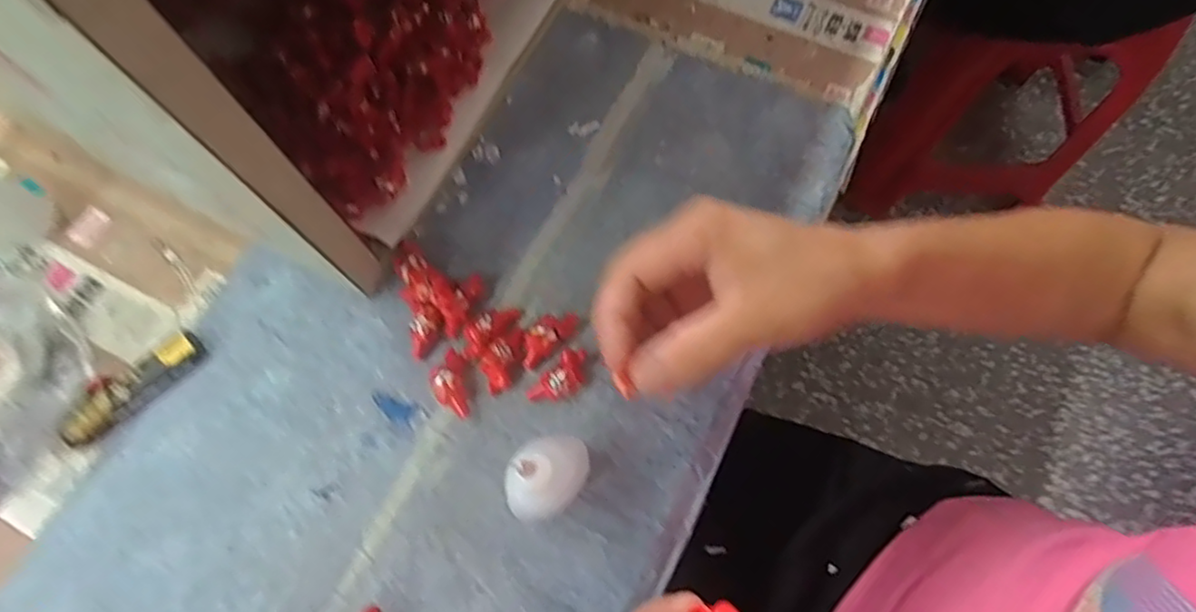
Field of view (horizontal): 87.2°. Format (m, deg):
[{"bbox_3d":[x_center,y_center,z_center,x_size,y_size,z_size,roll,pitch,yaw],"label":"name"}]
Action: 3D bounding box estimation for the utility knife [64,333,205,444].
[{"bbox_3d":[-0.256,0.045,0.347,0.077,0.010,0.021,-42,74,-12],"label":"utility knife"}]

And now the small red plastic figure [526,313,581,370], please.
[{"bbox_3d":[-0.027,0.017,0.346,0.038,0.014,0.016,-37,75,-12],"label":"small red plastic figure"}]

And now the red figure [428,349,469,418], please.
[{"bbox_3d":[-0.081,0.043,0.341,0.019,0.012,0.036,-6,70,0],"label":"red figure"}]

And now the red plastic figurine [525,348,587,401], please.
[{"bbox_3d":[-0.019,0.040,0.339,0.020,0.014,0.036,37,75,11],"label":"red plastic figurine"}]

